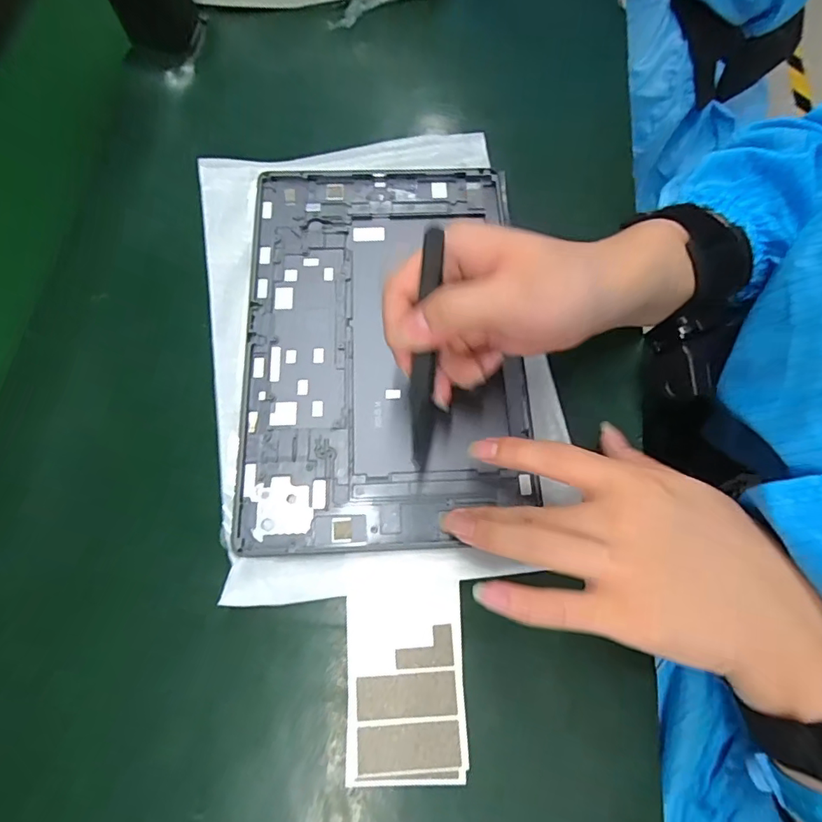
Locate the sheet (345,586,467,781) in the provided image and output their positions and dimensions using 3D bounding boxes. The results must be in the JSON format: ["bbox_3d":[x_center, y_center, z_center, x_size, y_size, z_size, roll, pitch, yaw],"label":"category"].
[{"bbox_3d":[-0.003,0.133,0.250,0.058,0.005,0.090,-1,74,-2],"label":"sheet"}]

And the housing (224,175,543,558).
[{"bbox_3d":[-0.018,-0.047,0.310,0.165,0.008,0.254,-2,71,-1],"label":"housing"}]

